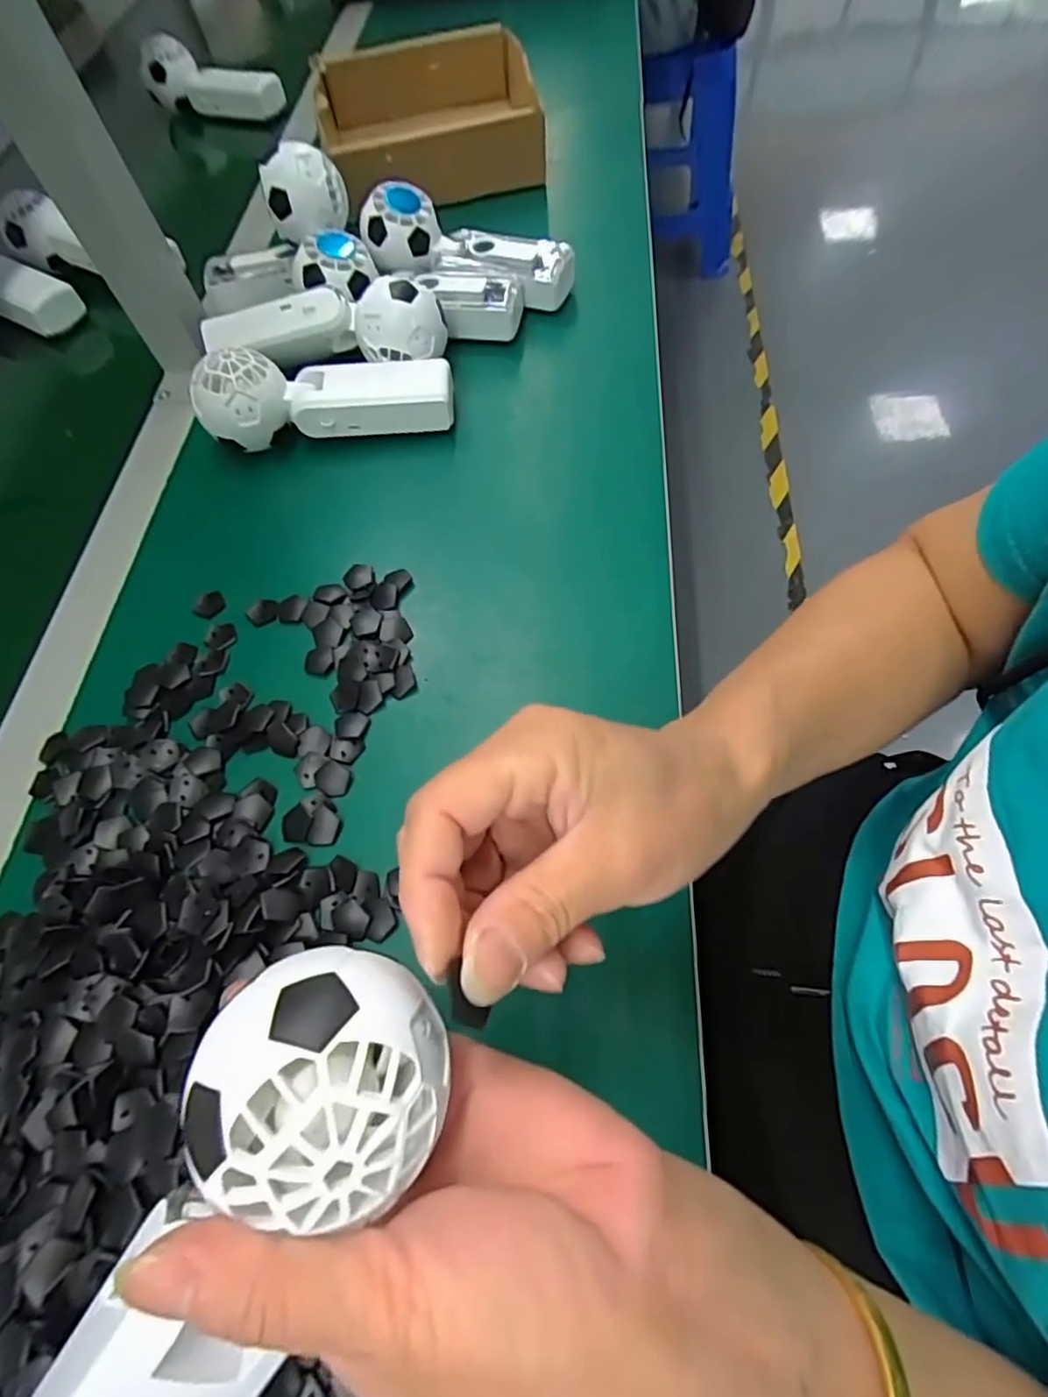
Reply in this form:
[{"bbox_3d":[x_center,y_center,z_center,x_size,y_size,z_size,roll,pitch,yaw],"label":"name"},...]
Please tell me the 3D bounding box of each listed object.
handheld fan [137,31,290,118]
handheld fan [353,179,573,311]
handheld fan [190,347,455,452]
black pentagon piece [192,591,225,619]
[{"bbox_3d":[-0.353,-0.688,0.686,0.167,0.052,0.037,14,66,13],"label":"handheld fan"},{"bbox_3d":[-0.045,-0.347,0.471,0.167,0.050,0.056,10,64,8],"label":"handheld fan"},{"bbox_3d":[-0.132,-0.205,0.415,0.164,0.053,0.041,-7,63,-1],"label":"handheld fan"},{"bbox_3d":[-0.195,-0.058,0.383,0.015,0.005,0.020,38,71,19],"label":"black pentagon piece"}]

